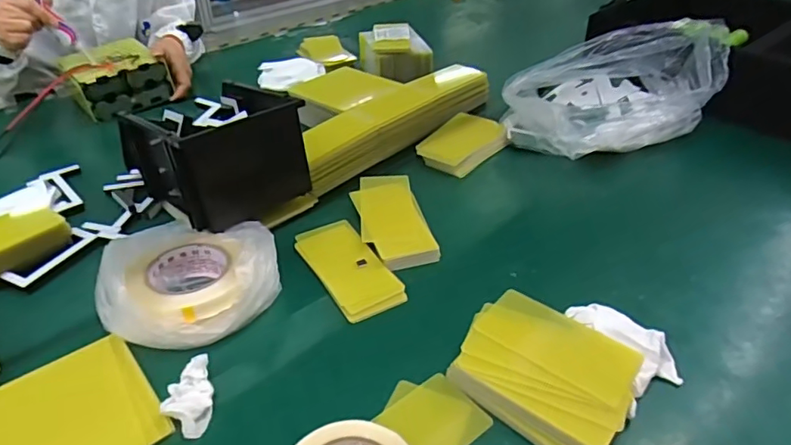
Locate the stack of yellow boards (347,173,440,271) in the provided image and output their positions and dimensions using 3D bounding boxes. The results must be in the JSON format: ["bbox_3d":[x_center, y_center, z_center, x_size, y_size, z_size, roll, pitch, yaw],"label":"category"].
[{"bbox_3d":[-0.005,-0.009,0.682,0.082,0.023,0.169,-9,37,-11],"label":"stack of yellow boards"}]

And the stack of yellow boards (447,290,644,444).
[{"bbox_3d":[0.132,0.131,0.481,0.149,0.038,0.117,28,45,32],"label":"stack of yellow boards"}]

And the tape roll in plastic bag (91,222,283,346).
[{"bbox_3d":[-0.212,0.056,0.567,0.167,0.064,0.157,0,36,0],"label":"tape roll in plastic bag"}]

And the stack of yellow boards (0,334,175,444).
[{"bbox_3d":[-0.289,0.170,0.460,0.153,0.007,0.141,-24,43,-29],"label":"stack of yellow boards"}]

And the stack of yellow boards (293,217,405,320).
[{"bbox_3d":[-0.055,0.049,0.619,0.072,0.016,0.153,-21,41,-25],"label":"stack of yellow boards"}]

